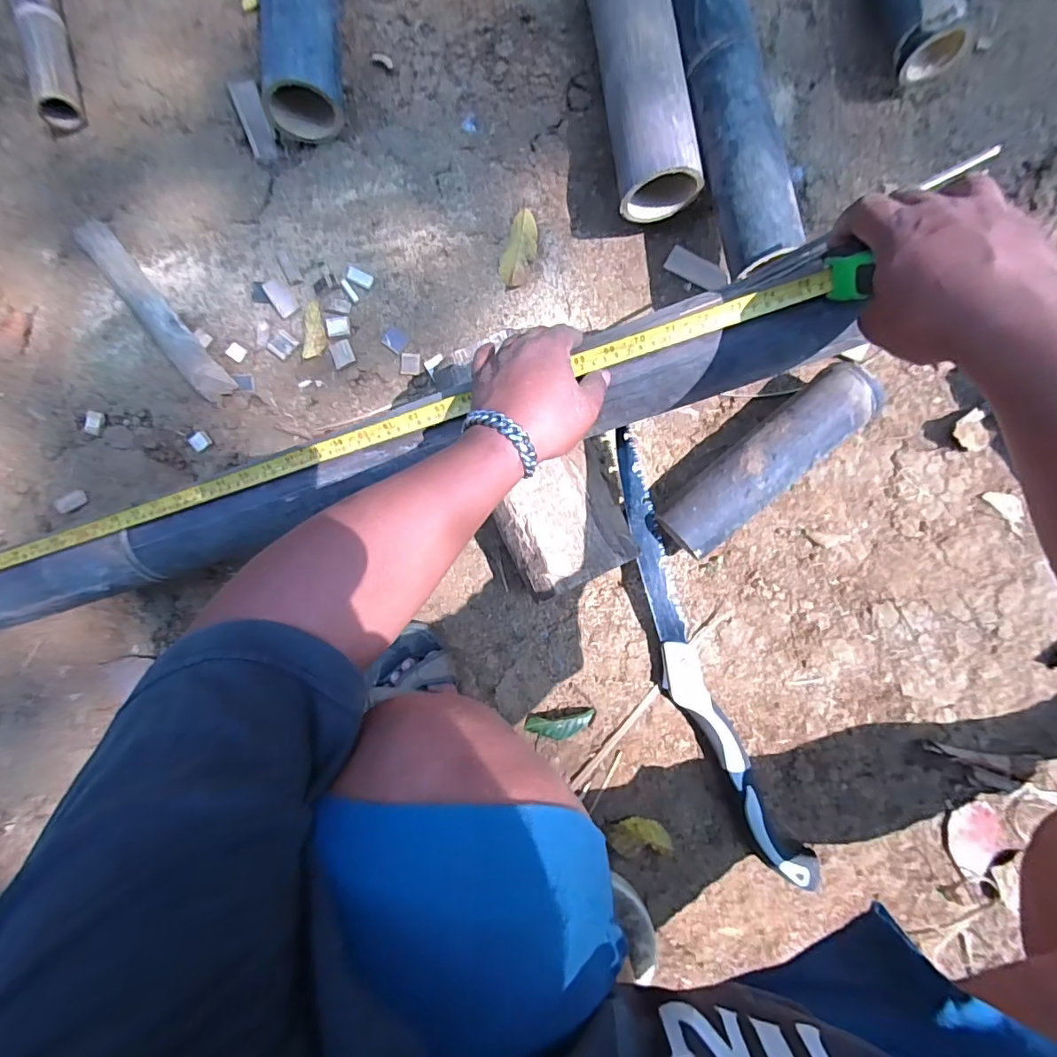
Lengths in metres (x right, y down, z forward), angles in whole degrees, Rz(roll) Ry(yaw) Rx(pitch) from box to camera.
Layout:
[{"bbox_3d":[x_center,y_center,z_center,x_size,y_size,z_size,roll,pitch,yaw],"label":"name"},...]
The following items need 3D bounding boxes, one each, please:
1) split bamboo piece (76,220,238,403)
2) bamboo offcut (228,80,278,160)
[{"bbox_3d":[-0.492,-0.287,0.659,0.046,0.021,0.312,-41,88,2],"label":"split bamboo piece"},{"bbox_3d":[-0.365,-0.545,0.668,0.035,0.010,0.106,-18,89,3],"label":"bamboo offcut"}]

